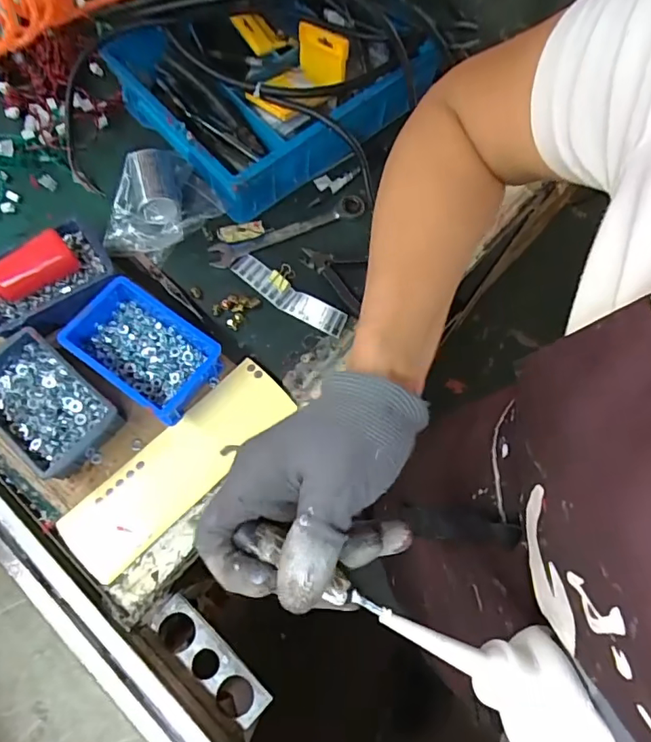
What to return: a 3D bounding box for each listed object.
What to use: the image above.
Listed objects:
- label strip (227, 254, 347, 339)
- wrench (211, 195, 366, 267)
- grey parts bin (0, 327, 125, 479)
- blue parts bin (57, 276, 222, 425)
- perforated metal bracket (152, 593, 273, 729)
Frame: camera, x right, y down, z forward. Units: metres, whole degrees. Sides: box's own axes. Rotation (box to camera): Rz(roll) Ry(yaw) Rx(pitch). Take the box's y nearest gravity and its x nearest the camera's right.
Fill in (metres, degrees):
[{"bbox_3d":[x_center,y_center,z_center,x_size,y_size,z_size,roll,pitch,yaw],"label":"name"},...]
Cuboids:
[{"bbox_3d":[-0.045,-0.091,0.609,0.153,0.015,0.033,33,72,9],"label":"label strip"},{"bbox_3d":[-0.047,-0.177,0.651,0.206,0.012,0.030,-20,72,-10],"label":"wrench"},{"bbox_3d":[-0.289,0.033,0.535,0.150,0.049,0.098,42,73,11],"label":"grey parts bin"},{"bbox_3d":[-0.198,-0.024,0.560,0.158,0.052,0.098,35,72,9],"label":"blue parts bin"},{"bbox_3d":[-0.120,0.301,0.541,0.145,0.009,0.043,41,85,14],"label":"perforated metal bracket"}]

